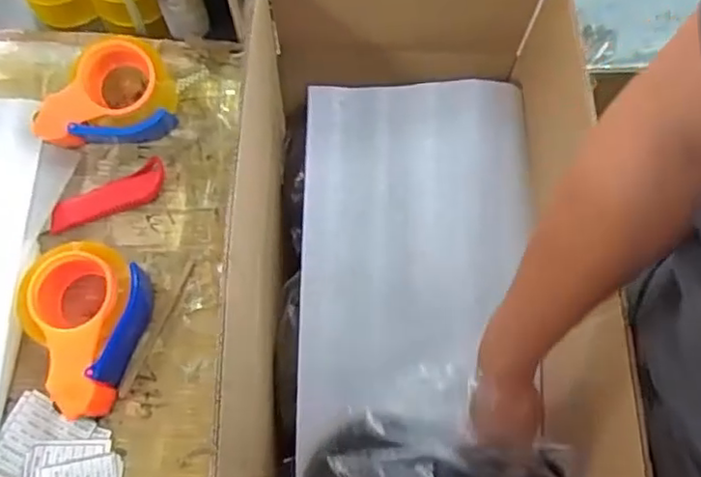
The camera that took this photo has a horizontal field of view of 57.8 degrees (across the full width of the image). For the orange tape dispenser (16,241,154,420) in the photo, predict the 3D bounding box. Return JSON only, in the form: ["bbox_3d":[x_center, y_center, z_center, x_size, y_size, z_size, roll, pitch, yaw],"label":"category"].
[{"bbox_3d":[-0.265,0.081,0.612,0.117,0.069,0.150,18,72,6],"label":"orange tape dispenser"}]

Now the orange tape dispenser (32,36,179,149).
[{"bbox_3d":[-0.262,-0.147,0.686,0.139,0.077,0.104,-15,72,-5],"label":"orange tape dispenser"}]

